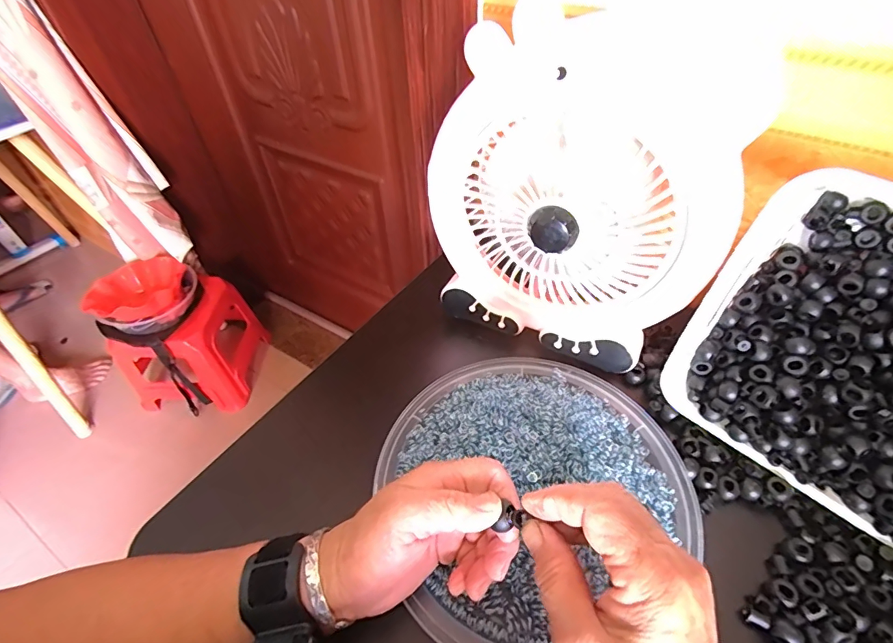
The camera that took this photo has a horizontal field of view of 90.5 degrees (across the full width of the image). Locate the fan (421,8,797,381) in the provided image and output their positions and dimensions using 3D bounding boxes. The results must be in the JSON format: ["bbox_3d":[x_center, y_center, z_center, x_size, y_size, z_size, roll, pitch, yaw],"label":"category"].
[{"bbox_3d":[0.102,-0.094,0.383,0.236,0.226,0.106,20,52,18],"label":"fan"}]

